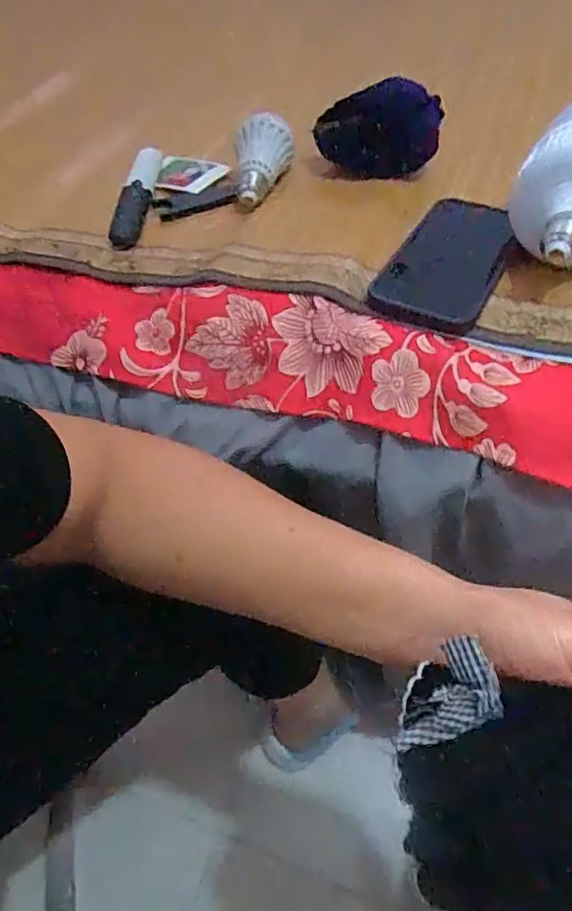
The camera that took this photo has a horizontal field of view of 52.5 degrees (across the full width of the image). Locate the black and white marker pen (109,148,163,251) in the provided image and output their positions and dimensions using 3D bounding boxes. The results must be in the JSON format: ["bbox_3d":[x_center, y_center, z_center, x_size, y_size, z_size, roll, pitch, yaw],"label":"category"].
[{"bbox_3d":[-0.140,-0.239,0.536,0.028,0.018,0.156,-1,53,4],"label":"black and white marker pen"}]

